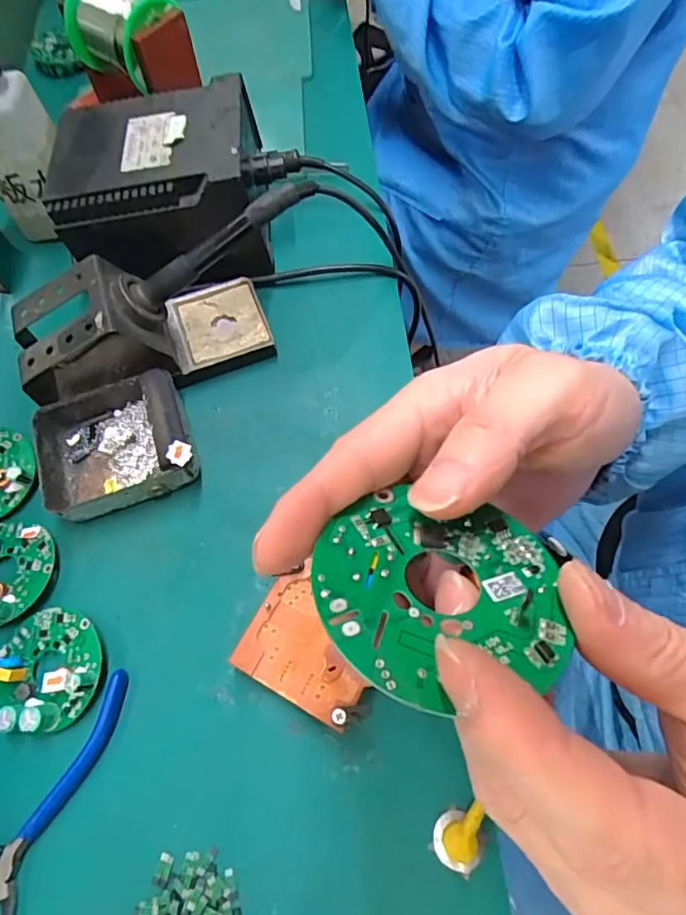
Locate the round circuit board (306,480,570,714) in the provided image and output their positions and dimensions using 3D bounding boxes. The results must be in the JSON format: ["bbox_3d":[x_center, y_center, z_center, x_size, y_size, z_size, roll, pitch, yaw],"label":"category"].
[{"bbox_3d":[0.024,0.033,0.131,0.061,0.004,0.059,5,43,-4],"label":"round circuit board"}]

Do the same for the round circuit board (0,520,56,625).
[{"bbox_3d":[-0.206,0.068,0.313,0.056,0.014,0.062,21,68,12],"label":"round circuit board"}]

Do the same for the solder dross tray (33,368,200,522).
[{"bbox_3d":[-0.149,-0.010,0.341,0.098,0.035,0.086,-19,66,-6],"label":"solder dross tray"}]

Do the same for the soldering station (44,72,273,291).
[{"bbox_3d":[-0.132,-0.199,0.398,0.144,0.090,0.125,-6,65,0],"label":"soldering station"}]

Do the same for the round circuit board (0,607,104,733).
[{"bbox_3d":[-0.165,0.116,0.290,0.056,0.017,0.063,-15,65,-4],"label":"round circuit board"}]

